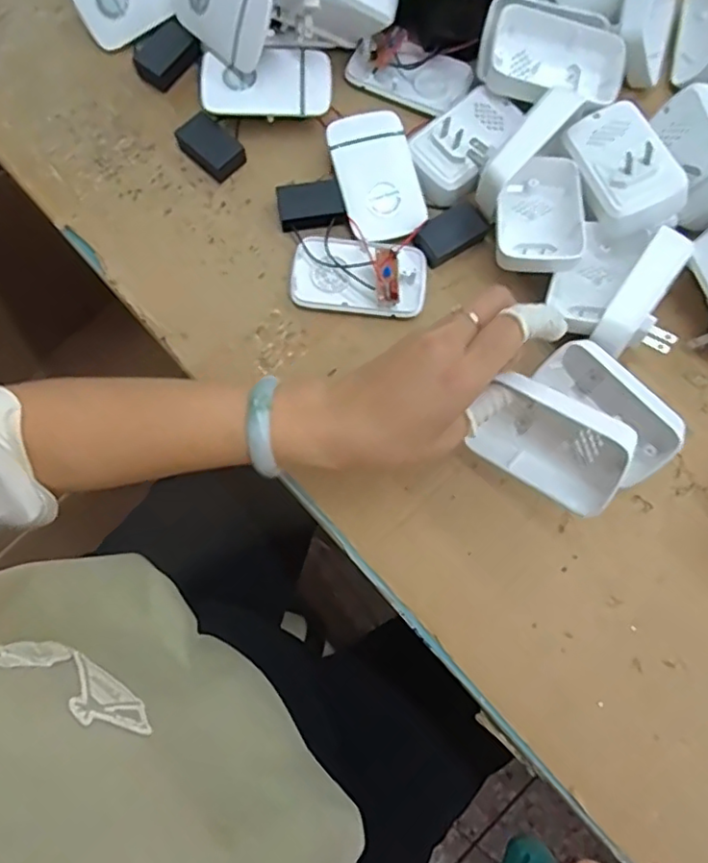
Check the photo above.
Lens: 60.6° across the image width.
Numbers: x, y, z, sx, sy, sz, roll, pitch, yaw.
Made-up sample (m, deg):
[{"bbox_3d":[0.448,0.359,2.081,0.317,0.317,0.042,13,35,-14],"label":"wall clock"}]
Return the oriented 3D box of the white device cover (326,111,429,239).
[{"bbox_3d":[0.017,-0.190,0.453,0.058,0.018,0.100,-15,77,-5],"label":"white device cover"}]

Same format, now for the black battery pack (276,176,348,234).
[{"bbox_3d":[-0.032,-0.169,0.450,0.047,0.016,0.031,-9,76,-3],"label":"black battery pack"}]

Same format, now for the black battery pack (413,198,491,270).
[{"bbox_3d":[0.072,-0.145,0.449,0.051,0.018,0.028,-36,79,-9],"label":"black battery pack"}]

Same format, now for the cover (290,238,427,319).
[{"bbox_3d":[0.004,-0.113,0.438,0.096,0.018,0.055,7,76,1],"label":"cover"}]

